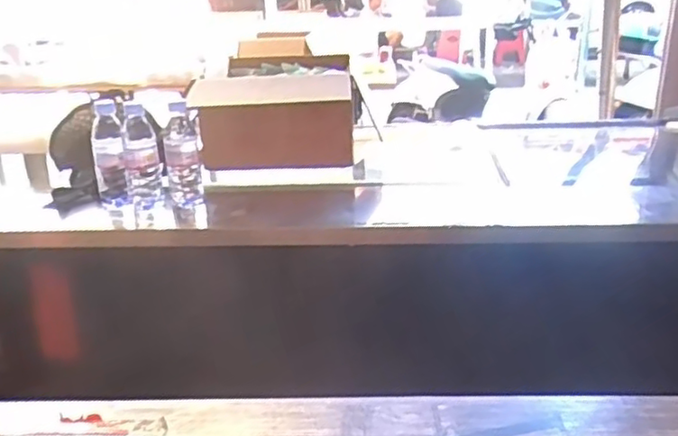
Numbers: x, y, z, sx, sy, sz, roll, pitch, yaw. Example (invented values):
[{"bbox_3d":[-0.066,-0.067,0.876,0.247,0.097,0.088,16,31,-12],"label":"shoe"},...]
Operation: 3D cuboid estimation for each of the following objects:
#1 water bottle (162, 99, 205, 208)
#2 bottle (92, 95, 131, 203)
[{"bbox_3d":[-0.271,-0.094,1.134,0.058,0.193,0.052,-8,22,-16],"label":"water bottle"},{"bbox_3d":[-0.399,-0.098,1.137,0.052,0.194,0.057,-10,23,-20],"label":"bottle"}]

